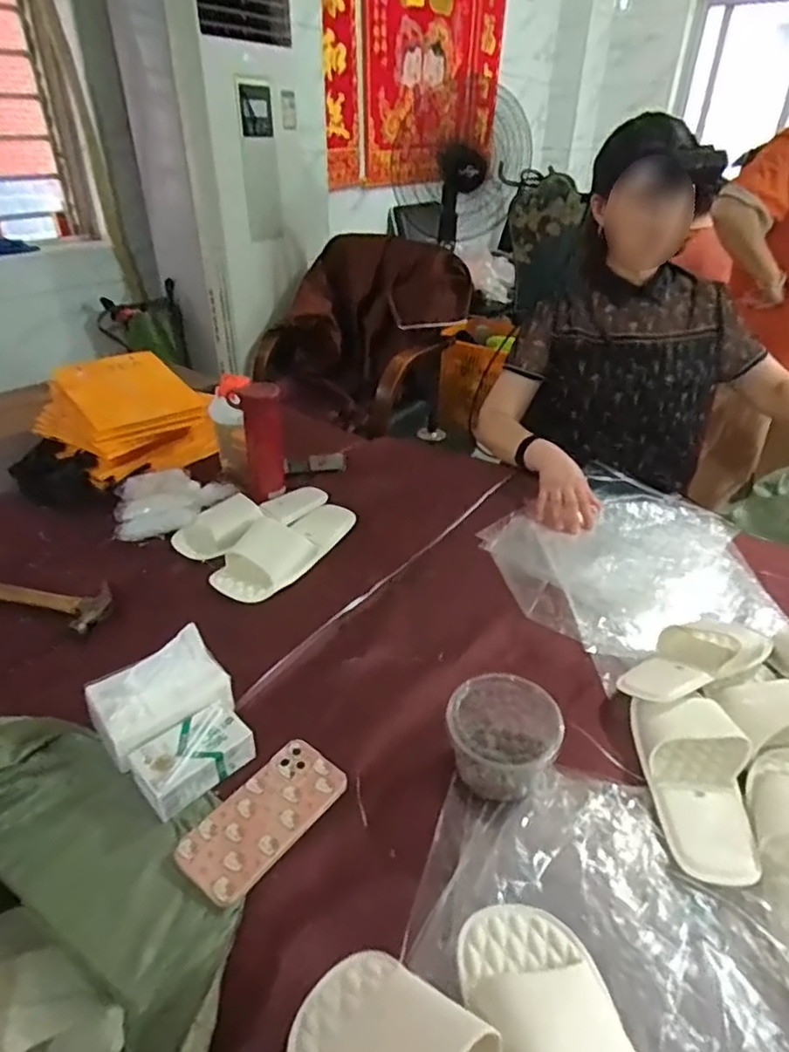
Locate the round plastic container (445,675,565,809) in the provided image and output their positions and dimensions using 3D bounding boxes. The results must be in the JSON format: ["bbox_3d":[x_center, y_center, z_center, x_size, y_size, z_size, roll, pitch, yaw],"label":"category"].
[{"bbox_3d":[0.114,0.221,0.642,0.116,0.092,0.100,4,34,7],"label":"round plastic container"}]

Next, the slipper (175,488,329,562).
[{"bbox_3d":[-0.237,-0.025,1.029,0.272,0.062,0.108,-26,41,-32],"label":"slipper"}]

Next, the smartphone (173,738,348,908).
[{"bbox_3d":[-0.128,0.287,0.600,0.081,0.007,0.165,29,42,27],"label":"smartphone"}]

